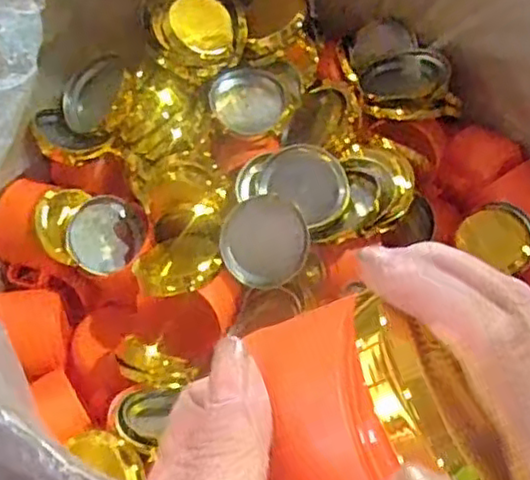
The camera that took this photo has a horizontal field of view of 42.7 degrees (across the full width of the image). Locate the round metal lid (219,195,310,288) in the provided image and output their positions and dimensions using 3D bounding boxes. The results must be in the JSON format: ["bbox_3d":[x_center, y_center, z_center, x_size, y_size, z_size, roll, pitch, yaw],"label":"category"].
[{"bbox_3d":[-0.001,0.001,0.642,0.083,0.021,0.083,0,90,23],"label":"round metal lid"}]

